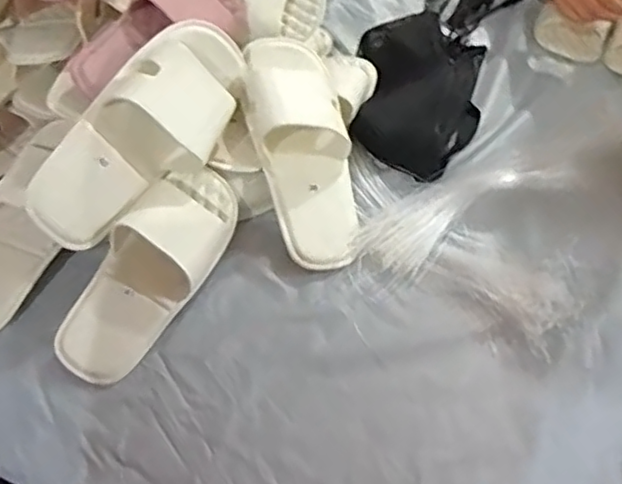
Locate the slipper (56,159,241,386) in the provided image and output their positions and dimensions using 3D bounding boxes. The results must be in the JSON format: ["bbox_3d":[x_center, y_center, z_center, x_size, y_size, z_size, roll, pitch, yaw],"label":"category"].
[{"bbox_3d":[-0.167,0.027,0.672,0.091,0.071,0.251,28,76,16],"label":"slipper"}]

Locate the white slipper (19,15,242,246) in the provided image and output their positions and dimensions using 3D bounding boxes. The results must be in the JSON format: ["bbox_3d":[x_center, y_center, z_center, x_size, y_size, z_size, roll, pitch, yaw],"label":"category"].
[{"bbox_3d":[-0.176,-0.116,0.687,0.120,0.070,0.288,46,69,-22],"label":"white slipper"}]

